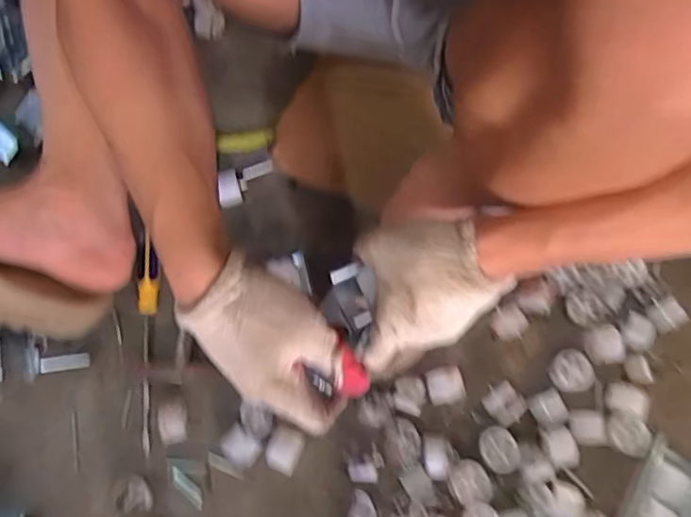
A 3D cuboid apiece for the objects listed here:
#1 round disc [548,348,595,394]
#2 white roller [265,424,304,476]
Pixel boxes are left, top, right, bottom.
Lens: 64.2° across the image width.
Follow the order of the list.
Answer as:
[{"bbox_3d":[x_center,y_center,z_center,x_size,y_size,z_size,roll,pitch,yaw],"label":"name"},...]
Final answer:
[{"bbox_3d":[0.228,0.113,0.558,0.038,0.021,0.042,-2,70,-1],"label":"round disc"},{"bbox_3d":[-0.058,0.183,0.528,0.030,0.032,0.040,18,71,6],"label":"white roller"}]

